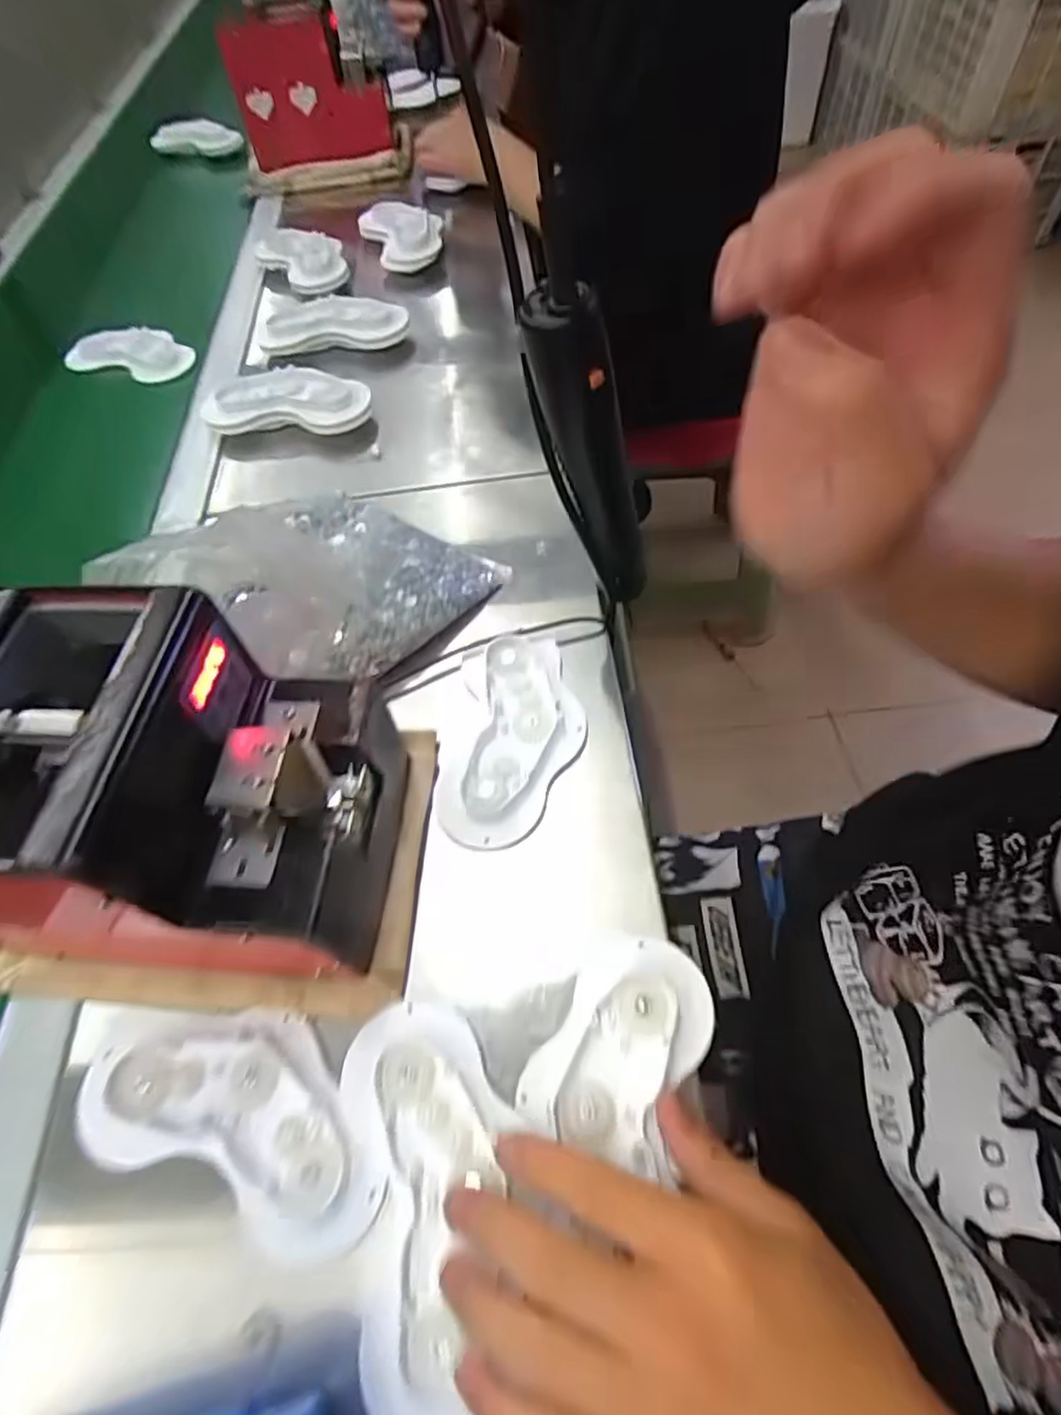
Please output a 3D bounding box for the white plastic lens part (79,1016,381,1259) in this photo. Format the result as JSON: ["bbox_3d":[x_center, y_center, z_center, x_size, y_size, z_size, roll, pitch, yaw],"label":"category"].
[{"bbox_3d":[-0.132,0.180,0.303,0.150,0.019,0.074,14,60,14],"label":"white plastic lens part"}]

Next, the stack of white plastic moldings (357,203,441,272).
[{"bbox_3d":[-0.138,-0.535,0.755,0.083,0.027,0.134,-20,58,-7],"label":"stack of white plastic moldings"}]

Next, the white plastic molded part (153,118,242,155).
[{"bbox_3d":[-0.520,-0.892,1.046,0.131,0.036,0.040,-11,57,-2],"label":"white plastic molded part"}]

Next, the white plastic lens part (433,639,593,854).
[{"bbox_3d":[-0.009,0.014,0.396,0.077,0.018,0.136,1,57,6],"label":"white plastic lens part"}]

